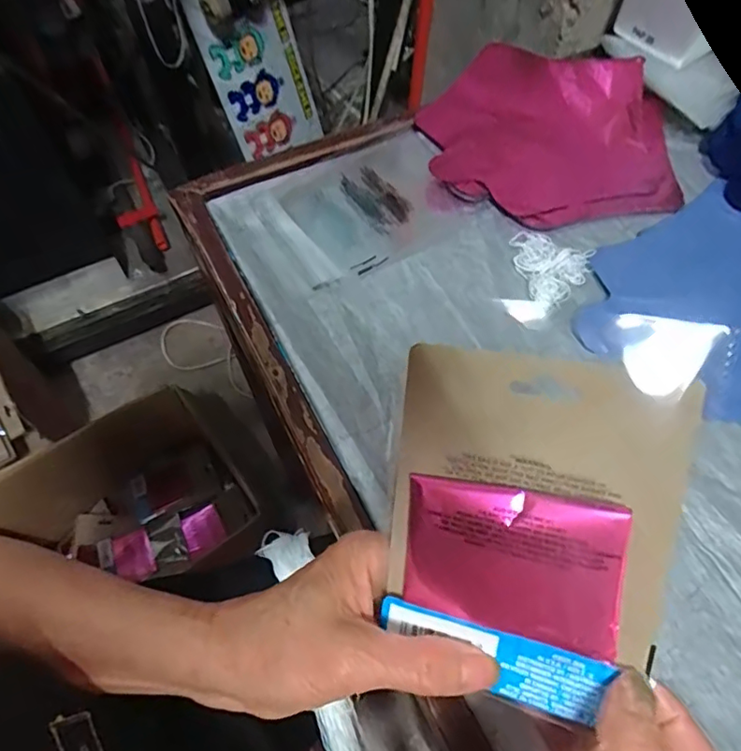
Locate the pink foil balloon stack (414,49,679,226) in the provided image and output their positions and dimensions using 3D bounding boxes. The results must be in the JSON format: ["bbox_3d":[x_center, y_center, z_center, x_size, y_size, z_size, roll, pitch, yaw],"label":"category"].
[{"bbox_3d":[0.180,-0.260,0.576,0.246,0.024,0.243,-6,61,-5],"label":"pink foil balloon stack"}]

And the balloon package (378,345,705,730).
[{"bbox_3d":[0.065,0.066,0.239,0.112,0.013,0.144,10,99,16],"label":"balloon package"}]

